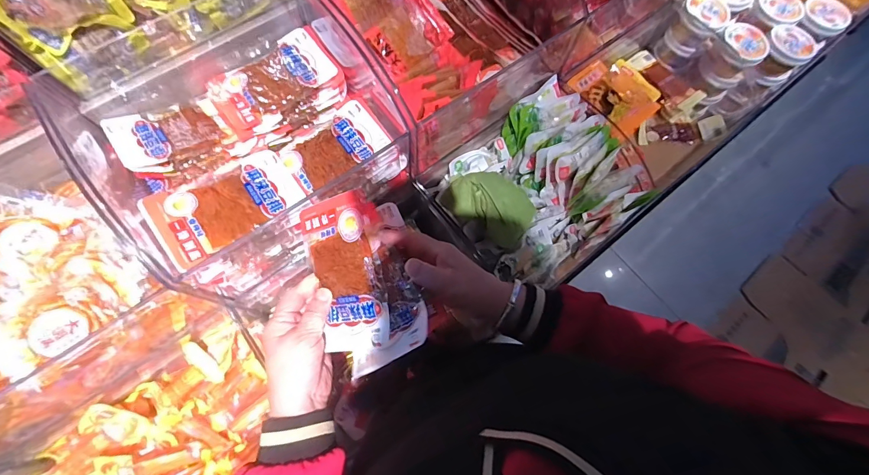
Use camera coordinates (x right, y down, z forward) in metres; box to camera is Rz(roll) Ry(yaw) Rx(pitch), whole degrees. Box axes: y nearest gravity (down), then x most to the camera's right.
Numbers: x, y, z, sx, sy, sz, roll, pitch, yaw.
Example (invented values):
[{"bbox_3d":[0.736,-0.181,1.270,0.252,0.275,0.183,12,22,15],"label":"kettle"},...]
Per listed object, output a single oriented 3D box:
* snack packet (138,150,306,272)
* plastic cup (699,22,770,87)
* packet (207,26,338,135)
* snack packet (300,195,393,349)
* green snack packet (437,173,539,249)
[{"bbox_3d":[-0.232,-0.039,0.421,0.151,0.009,0.088,-34,80,-25],"label":"snack packet"},{"bbox_3d":[0.556,-0.334,0.700,0.083,0.089,0.094,40,75,10],"label":"plastic cup"},{"bbox_3d":[-0.218,-0.216,0.494,0.160,0.014,0.088,-35,76,-13],"label":"packet"},{"bbox_3d":[-0.089,0.034,0.356,0.083,0.008,0.145,-17,85,33],"label":"snack packet"},{"bbox_3d":[0.083,-0.047,0.540,0.135,0.051,0.081,40,80,-22],"label":"green snack packet"}]

